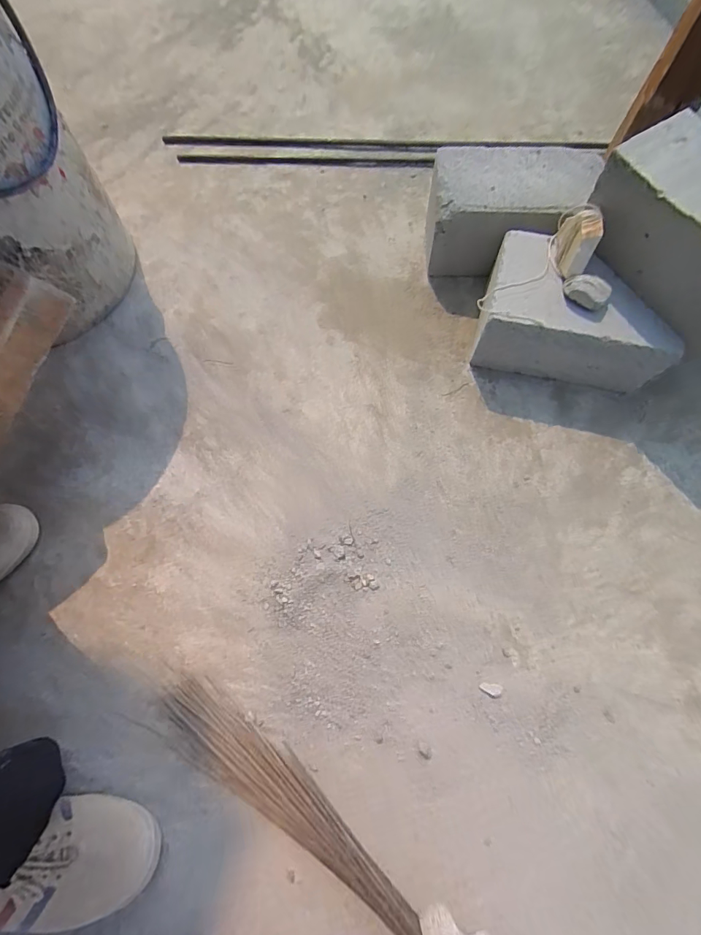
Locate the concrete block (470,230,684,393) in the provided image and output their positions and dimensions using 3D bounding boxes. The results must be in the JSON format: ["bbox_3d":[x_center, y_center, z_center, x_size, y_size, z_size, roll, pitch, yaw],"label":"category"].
[{"bbox_3d":[0.258,-0.178,0.515,0.205,0.110,0.120,13,73,6],"label":"concrete block"}]

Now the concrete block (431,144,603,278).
[{"bbox_3d":[0.196,-0.319,0.558,0.199,0.115,0.109,4,72,3],"label":"concrete block"}]

